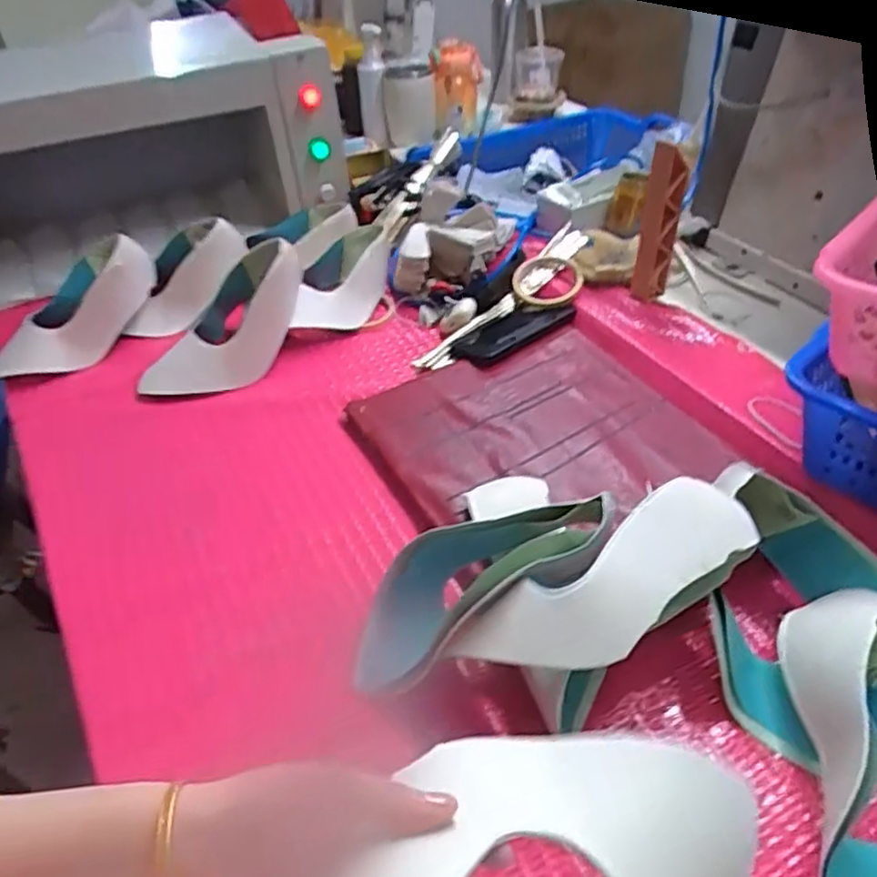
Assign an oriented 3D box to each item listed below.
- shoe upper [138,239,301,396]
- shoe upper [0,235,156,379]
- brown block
[{"bbox_3d":[-0.267,-0.142,0.850,0.209,0.122,0.140,-9,42,-6],"label":"shoe upper"},{"bbox_3d":[-0.476,-0.159,0.914,0.249,0.086,0.094,-42,48,2],"label":"shoe upper"},{"bbox_3d":[0.261,-0.246,0.824,0.043,0.196,0.036,12,44,16],"label":"brown block"}]

